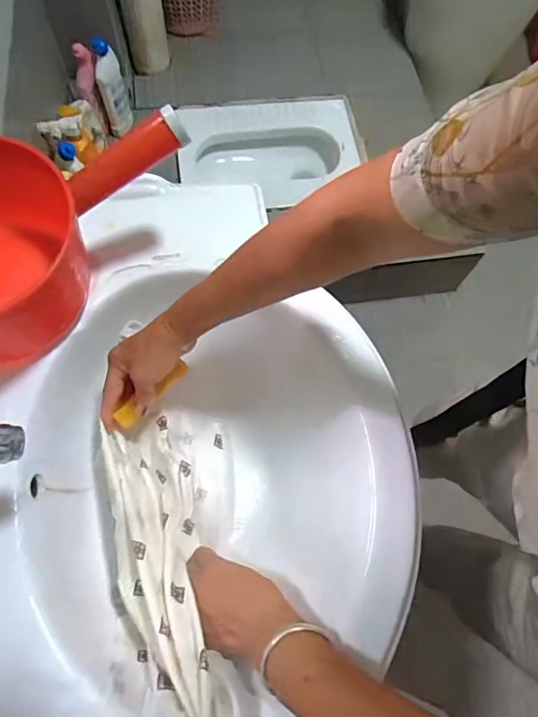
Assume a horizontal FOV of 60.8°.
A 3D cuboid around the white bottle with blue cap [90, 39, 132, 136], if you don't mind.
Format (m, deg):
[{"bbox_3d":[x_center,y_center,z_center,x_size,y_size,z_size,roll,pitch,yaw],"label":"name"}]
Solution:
[{"bbox_3d":[-0.396,-0.687,1.158,0.062,0.210,0.065,-12,69,-8],"label":"white bottle with blue cap"}]

